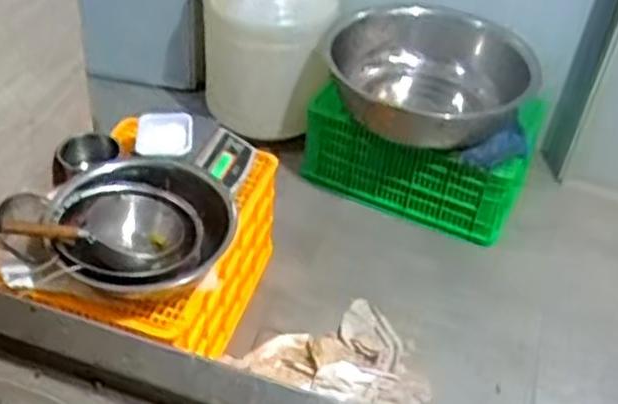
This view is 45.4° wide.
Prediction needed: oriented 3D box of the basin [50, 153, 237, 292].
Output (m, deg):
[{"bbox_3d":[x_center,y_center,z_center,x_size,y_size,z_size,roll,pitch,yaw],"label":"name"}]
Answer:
[{"bbox_3d":[-0.358,0.061,1.562,0.331,0.170,0.362,4,42,-4],"label":"basin"}]

